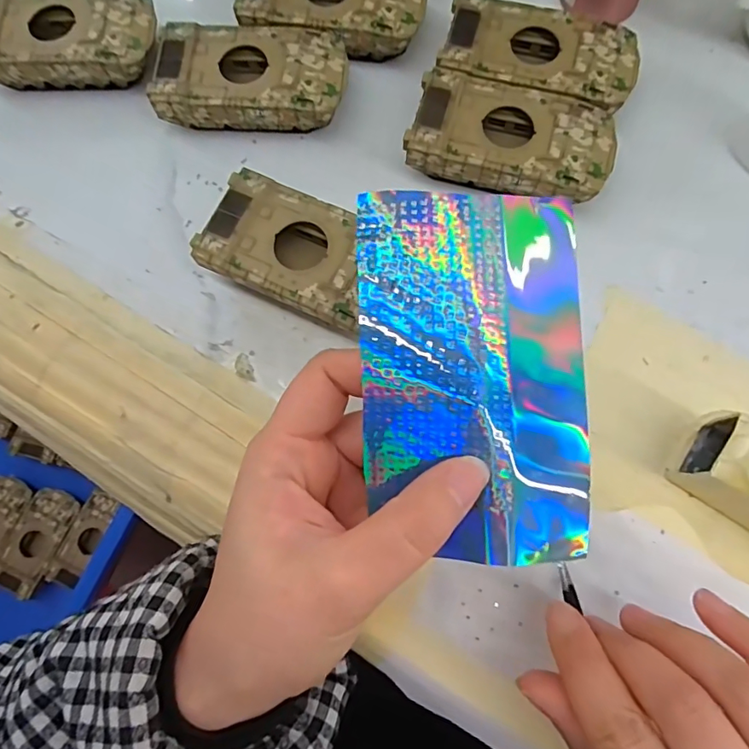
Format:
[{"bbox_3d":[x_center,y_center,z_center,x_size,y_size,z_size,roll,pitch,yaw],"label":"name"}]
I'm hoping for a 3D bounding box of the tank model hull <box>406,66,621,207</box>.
[{"bbox_3d":[0.067,-0.114,0.249,0.095,0.024,0.052,16,76,6],"label":"tank model hull"}]

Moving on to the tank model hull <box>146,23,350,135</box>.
[{"bbox_3d":[-0.063,-0.153,0.263,0.094,0.026,0.051,4,75,3],"label":"tank model hull"}]

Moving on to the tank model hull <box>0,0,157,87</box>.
[{"bbox_3d":[-0.165,-0.182,0.273,0.092,0.026,0.049,0,75,2],"label":"tank model hull"}]

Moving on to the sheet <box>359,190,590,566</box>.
[{"bbox_3d":[0.033,0.000,0.166,0.072,0.006,0.122,-2,89,0],"label":"sheet"}]

